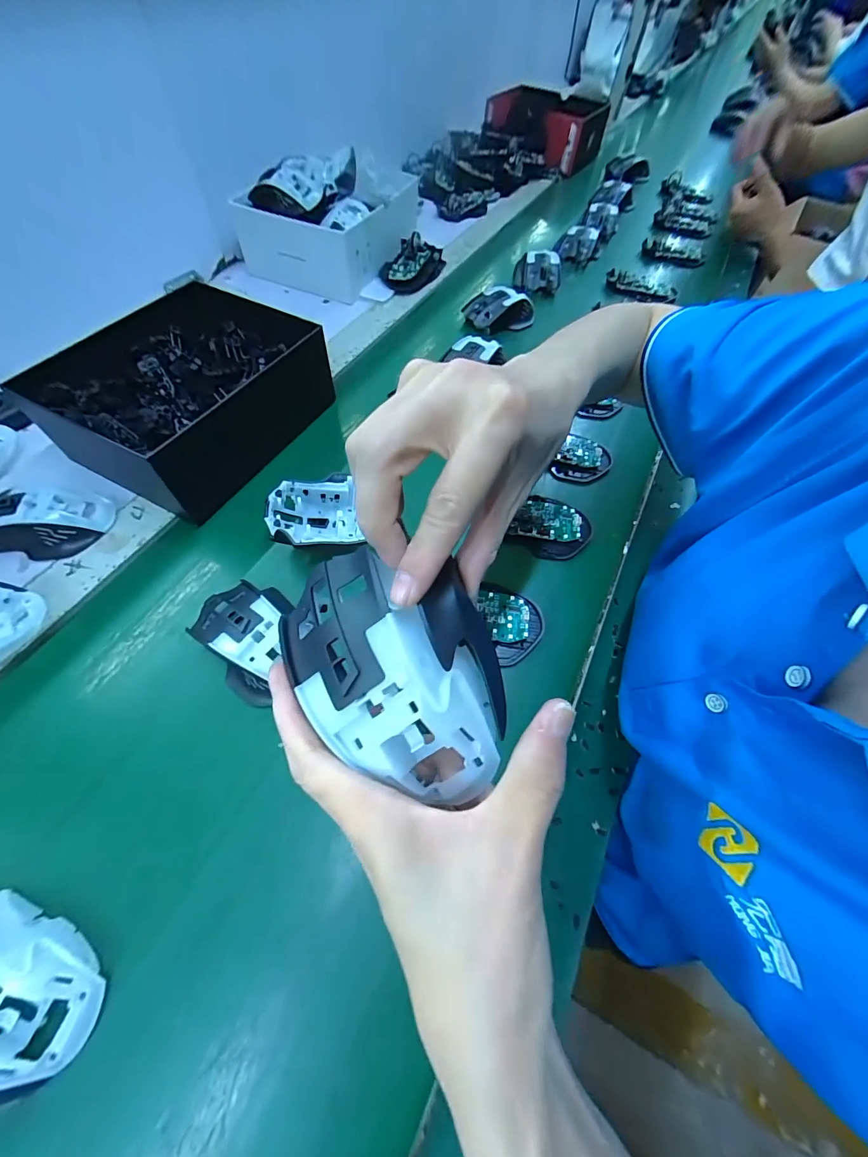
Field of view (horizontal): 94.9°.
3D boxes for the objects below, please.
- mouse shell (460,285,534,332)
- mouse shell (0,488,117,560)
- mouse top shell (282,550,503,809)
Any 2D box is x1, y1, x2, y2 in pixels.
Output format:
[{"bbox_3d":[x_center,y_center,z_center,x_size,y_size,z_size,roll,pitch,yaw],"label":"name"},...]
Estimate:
[{"bbox_3d":[0.099,-0.392,0.585,0.100,0.044,0.057,-25,64,-17],"label":"mouse shell"},{"bbox_3d":[-0.354,-0.055,0.361,0.092,0.035,0.062,-1,59,-4],"label":"mouse shell"},{"bbox_3d":[-0.017,0.037,0.164,0.077,0.037,0.105,-19,63,-14],"label":"mouse top shell"}]

